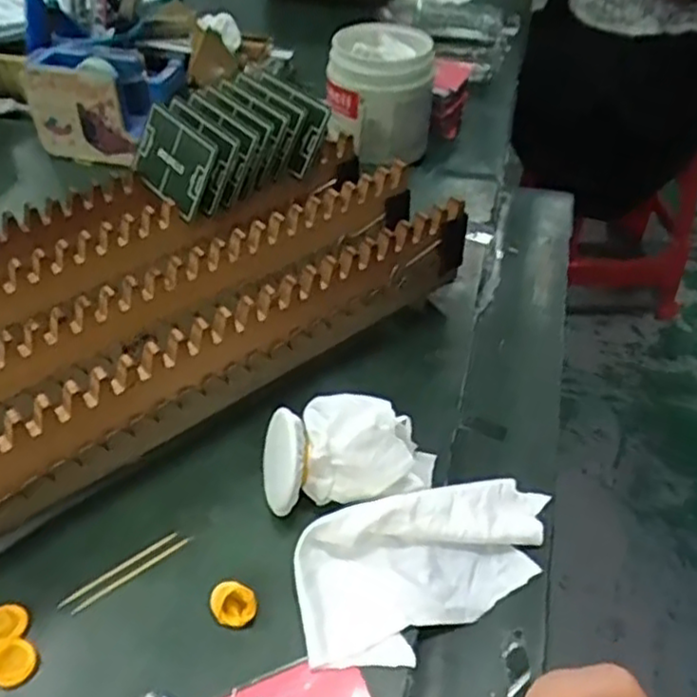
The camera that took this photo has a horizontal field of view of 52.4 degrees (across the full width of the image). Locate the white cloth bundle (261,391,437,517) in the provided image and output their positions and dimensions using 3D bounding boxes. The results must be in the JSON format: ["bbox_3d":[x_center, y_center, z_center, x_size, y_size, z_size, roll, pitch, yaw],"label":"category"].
[{"bbox_3d":[-0.001,0.052,0.381,0.090,0.045,0.053,-11,45,-12],"label":"white cloth bundle"}]

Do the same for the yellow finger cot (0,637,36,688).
[{"bbox_3d":[-0.151,0.140,0.316,0.020,0.005,0.019,22,48,21],"label":"yellow finger cot"}]

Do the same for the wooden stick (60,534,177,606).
[{"bbox_3d":[-0.113,0.108,0.347,0.061,0.005,0.004,-26,50,-24],"label":"wooden stick"}]

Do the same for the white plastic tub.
[{"bbox_3d":[0.031,-0.240,0.665,0.095,0.099,0.093,4,44,4],"label":"white plastic tub"}]

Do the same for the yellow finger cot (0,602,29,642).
[{"bbox_3d":[-0.162,0.128,0.329,0.022,0.004,0.019,-21,48,-21],"label":"yellow finger cot"}]

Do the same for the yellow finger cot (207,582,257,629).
[{"bbox_3d":[-0.054,0.119,0.331,0.020,0.013,0.018,-17,46,-17],"label":"yellow finger cot"}]

